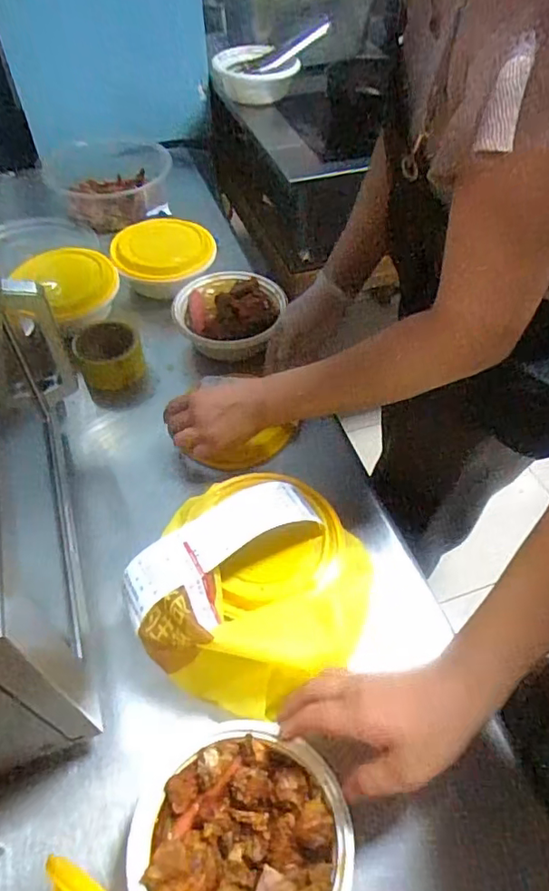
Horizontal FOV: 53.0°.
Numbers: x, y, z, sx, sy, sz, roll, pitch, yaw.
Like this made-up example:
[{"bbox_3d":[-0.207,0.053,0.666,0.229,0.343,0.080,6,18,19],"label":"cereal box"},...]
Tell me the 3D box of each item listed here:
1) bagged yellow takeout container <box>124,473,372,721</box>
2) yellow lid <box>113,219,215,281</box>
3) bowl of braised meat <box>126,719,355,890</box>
[{"bbox_3d":[-0.015,0.127,0.545,0.211,0.088,0.225,0,52,0],"label":"bagged yellow takeout container"},{"bbox_3d":[-0.177,-0.314,0.878,0.159,0.025,0.127,0,61,-5],"label":"yellow lid"},{"bbox_3d":[-0.023,0.321,0.452,0.166,0.087,0.148,23,56,17],"label":"bowl of braised meat"}]

